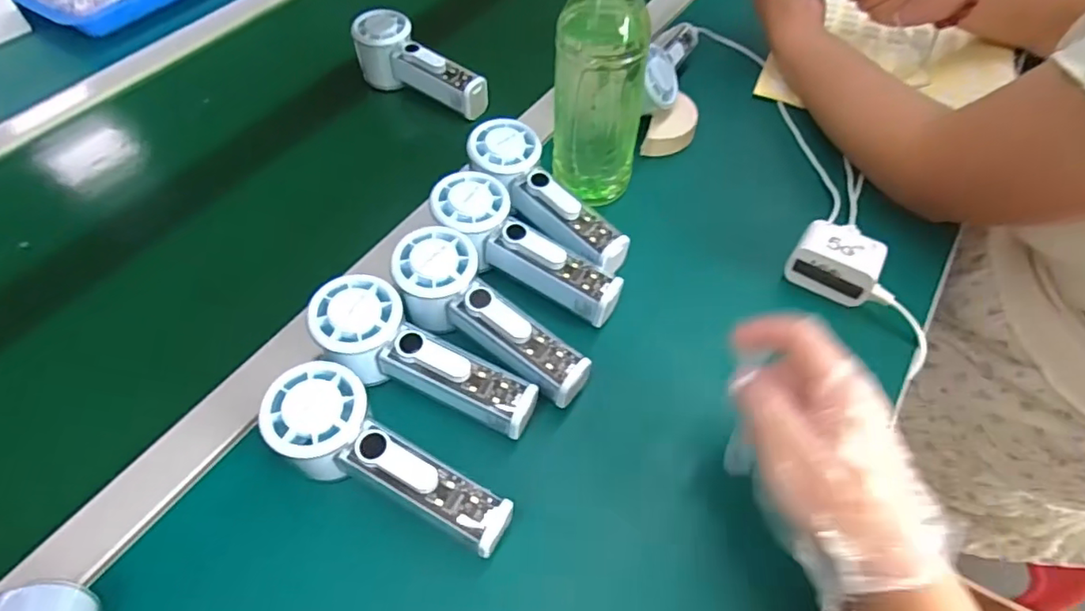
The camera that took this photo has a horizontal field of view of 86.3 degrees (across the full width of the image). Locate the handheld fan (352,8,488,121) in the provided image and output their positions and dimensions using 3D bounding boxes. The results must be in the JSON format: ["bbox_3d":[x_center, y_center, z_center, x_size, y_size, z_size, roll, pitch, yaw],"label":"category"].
[{"bbox_3d":[-0.124,-0.238,0.580,0.145,0.059,0.053,36,63,25],"label":"handheld fan"}]

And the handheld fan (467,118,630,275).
[{"bbox_3d":[0.002,-0.085,0.459,0.053,0.034,0.161,-37,75,-22],"label":"handheld fan"}]

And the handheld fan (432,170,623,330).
[{"bbox_3d":[-0.014,-0.042,0.429,0.158,0.041,0.056,37,62,6],"label":"handheld fan"}]

